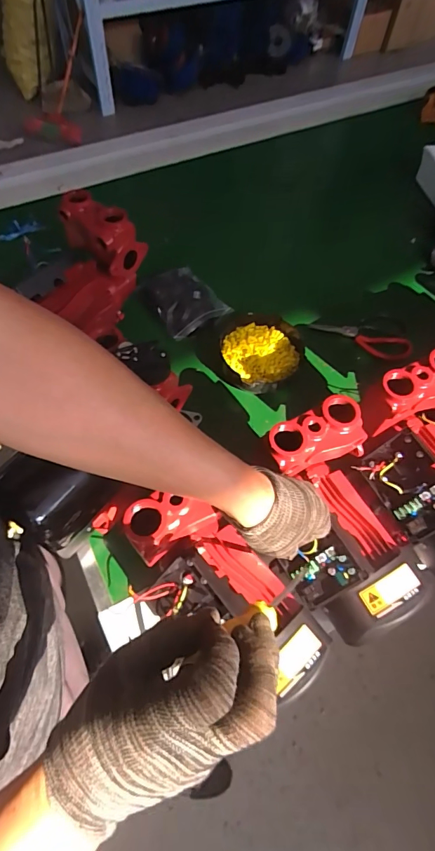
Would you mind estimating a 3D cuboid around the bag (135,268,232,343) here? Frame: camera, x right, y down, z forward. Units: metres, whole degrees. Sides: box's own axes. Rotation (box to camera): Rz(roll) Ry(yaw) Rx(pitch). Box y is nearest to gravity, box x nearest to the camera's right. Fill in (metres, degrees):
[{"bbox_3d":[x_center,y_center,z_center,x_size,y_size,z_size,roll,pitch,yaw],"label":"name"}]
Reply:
[{"bbox_3d":[-0.063,-0.232,0.738,0.112,0.030,0.137,-31,68,-18],"label":"bag"}]

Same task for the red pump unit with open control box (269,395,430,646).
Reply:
[{"bbox_3d":[0.137,0.106,0.468,0.128,0.088,0.257,-14,89,-12],"label":"red pump unit with open control box"}]

